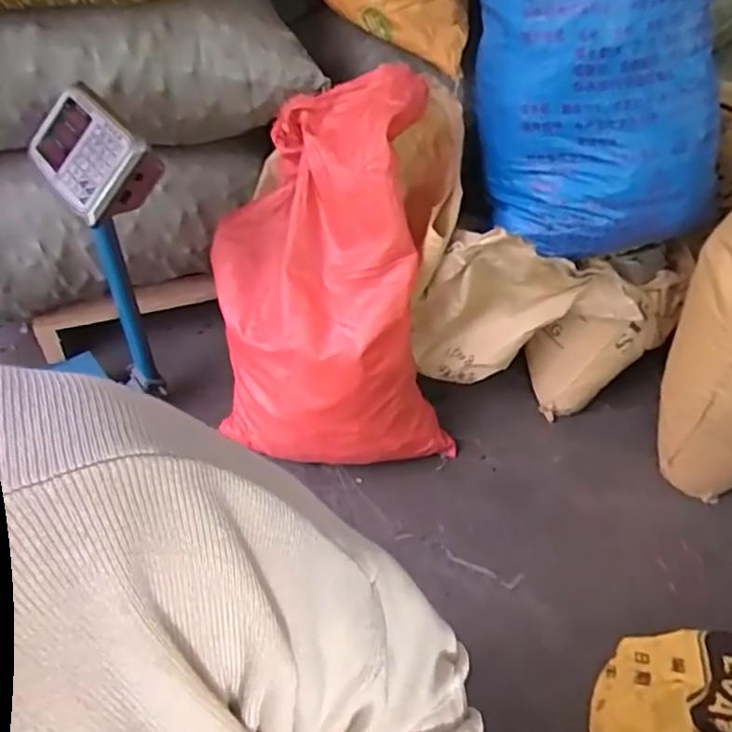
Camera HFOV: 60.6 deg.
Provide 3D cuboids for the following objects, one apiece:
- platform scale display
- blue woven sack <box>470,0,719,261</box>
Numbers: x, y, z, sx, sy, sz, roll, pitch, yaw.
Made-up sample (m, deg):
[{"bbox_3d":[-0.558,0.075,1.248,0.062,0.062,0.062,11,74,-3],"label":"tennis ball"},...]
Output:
[{"bbox_3d":[-0.428,-0.336,0.959,0.133,0.100,0.255,-31,57,-25],"label":"platform scale display"},{"bbox_3d":[0.354,-0.618,0.983,0.303,0.900,0.296,-20,26,-19],"label":"blue woven sack"}]

